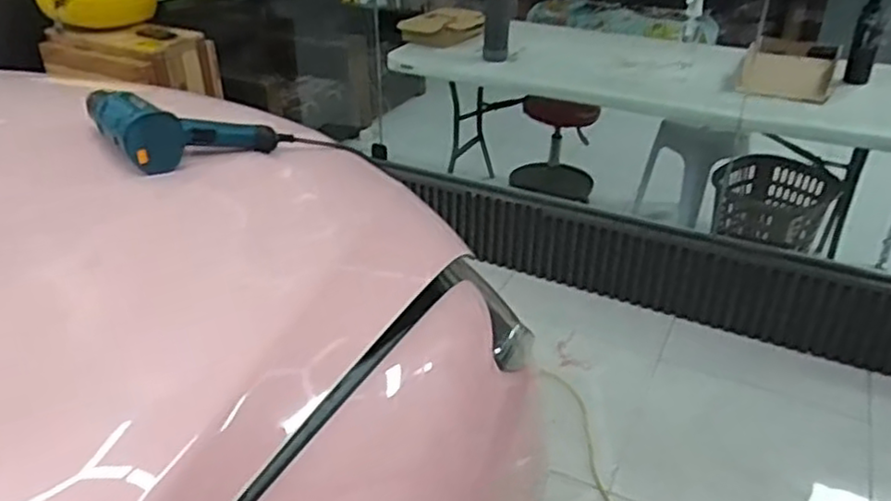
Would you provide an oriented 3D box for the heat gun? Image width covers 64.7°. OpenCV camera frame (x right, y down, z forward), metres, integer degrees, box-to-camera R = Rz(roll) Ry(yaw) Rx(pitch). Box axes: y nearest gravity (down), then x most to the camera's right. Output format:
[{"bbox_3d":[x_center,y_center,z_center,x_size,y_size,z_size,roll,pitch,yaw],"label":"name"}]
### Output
[{"bbox_3d":[-0.361,-0.189,0.994,0.238,0.083,0.193,-22,37,-32],"label":"heat gun"}]

